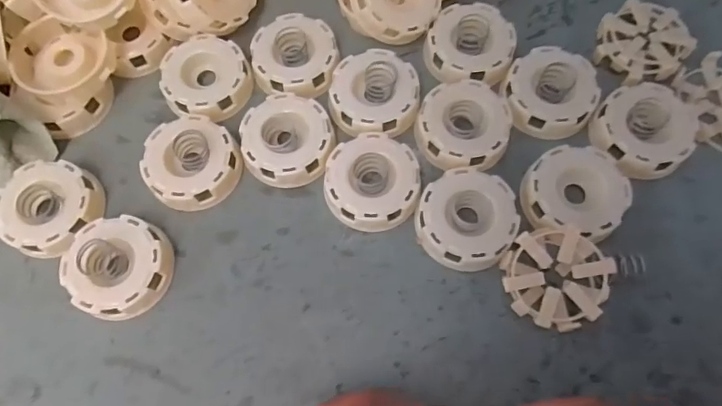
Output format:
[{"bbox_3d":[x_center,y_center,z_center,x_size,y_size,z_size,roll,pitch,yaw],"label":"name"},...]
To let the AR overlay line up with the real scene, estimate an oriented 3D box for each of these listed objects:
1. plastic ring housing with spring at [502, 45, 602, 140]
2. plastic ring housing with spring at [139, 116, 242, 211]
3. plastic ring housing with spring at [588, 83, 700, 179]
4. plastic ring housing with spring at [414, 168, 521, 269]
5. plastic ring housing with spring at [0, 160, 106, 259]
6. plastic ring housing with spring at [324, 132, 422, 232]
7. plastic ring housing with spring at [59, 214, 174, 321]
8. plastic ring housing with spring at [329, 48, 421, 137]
[{"bbox_3d":[0.138,-0.082,0.359,0.063,0.028,0.070,34,76,12],"label":"plastic ring housing with spring"},{"bbox_3d":[-0.120,-0.029,0.347,0.065,0.029,0.062,-1,71,2],"label":"plastic ring housing with spring"},{"bbox_3d":[0.198,-0.052,0.344,0.063,0.025,0.064,-1,71,2],"label":"plastic ring housing with spring"},{"bbox_3d":[0.071,0.011,0.331,0.064,0.018,0.064,-1,71,2],"label":"plastic ring housing with spring"},{"bbox_3d":[-0.214,0.003,0.341,0.063,0.025,0.063,-1,71,2],"label":"plastic ring housing with spring"},{"bbox_3d":[0.008,-0.015,0.340,0.062,0.025,0.066,-4,71,0],"label":"plastic ring housing with spring"},{"bbox_3d":[-0.160,0.042,0.326,0.063,0.025,0.063,-1,71,2],"label":"plastic ring housing with spring"},{"bbox_3d":[0.010,-0.083,0.360,0.063,0.024,0.066,0,71,2],"label":"plastic ring housing with spring"}]

